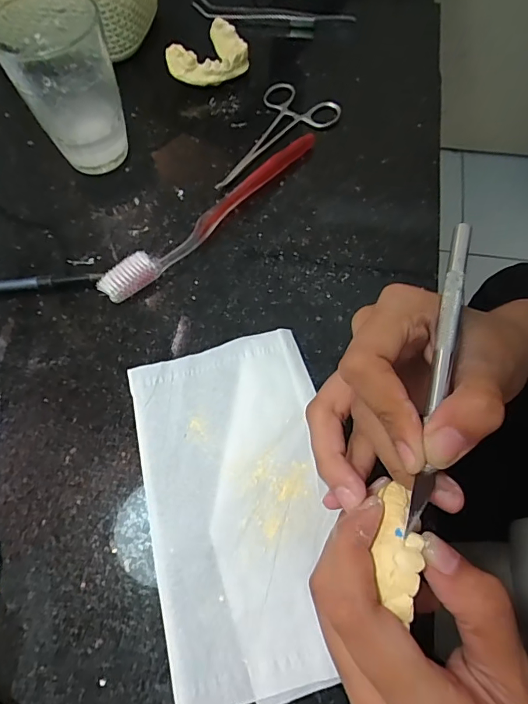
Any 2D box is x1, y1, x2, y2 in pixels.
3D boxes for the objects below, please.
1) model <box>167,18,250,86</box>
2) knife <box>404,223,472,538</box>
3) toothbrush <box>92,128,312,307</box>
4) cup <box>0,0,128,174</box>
[{"bbox_3d":[-0.041,-0.241,0.372,0.047,0.029,0.065,33,69,16],"label":"model"},{"bbox_3d":[0.073,0.003,0.186,0.008,0.012,0.134,15,69,8],"label":"knife"},{"bbox_3d":[-0.031,-0.096,0.313,0.189,0.012,0.019,-41,70,-16],"label":"toothbrush"},{"bbox_3d":[-0.129,-0.176,0.307,0.059,0.097,0.068,-18,65,-7],"label":"cup"}]

